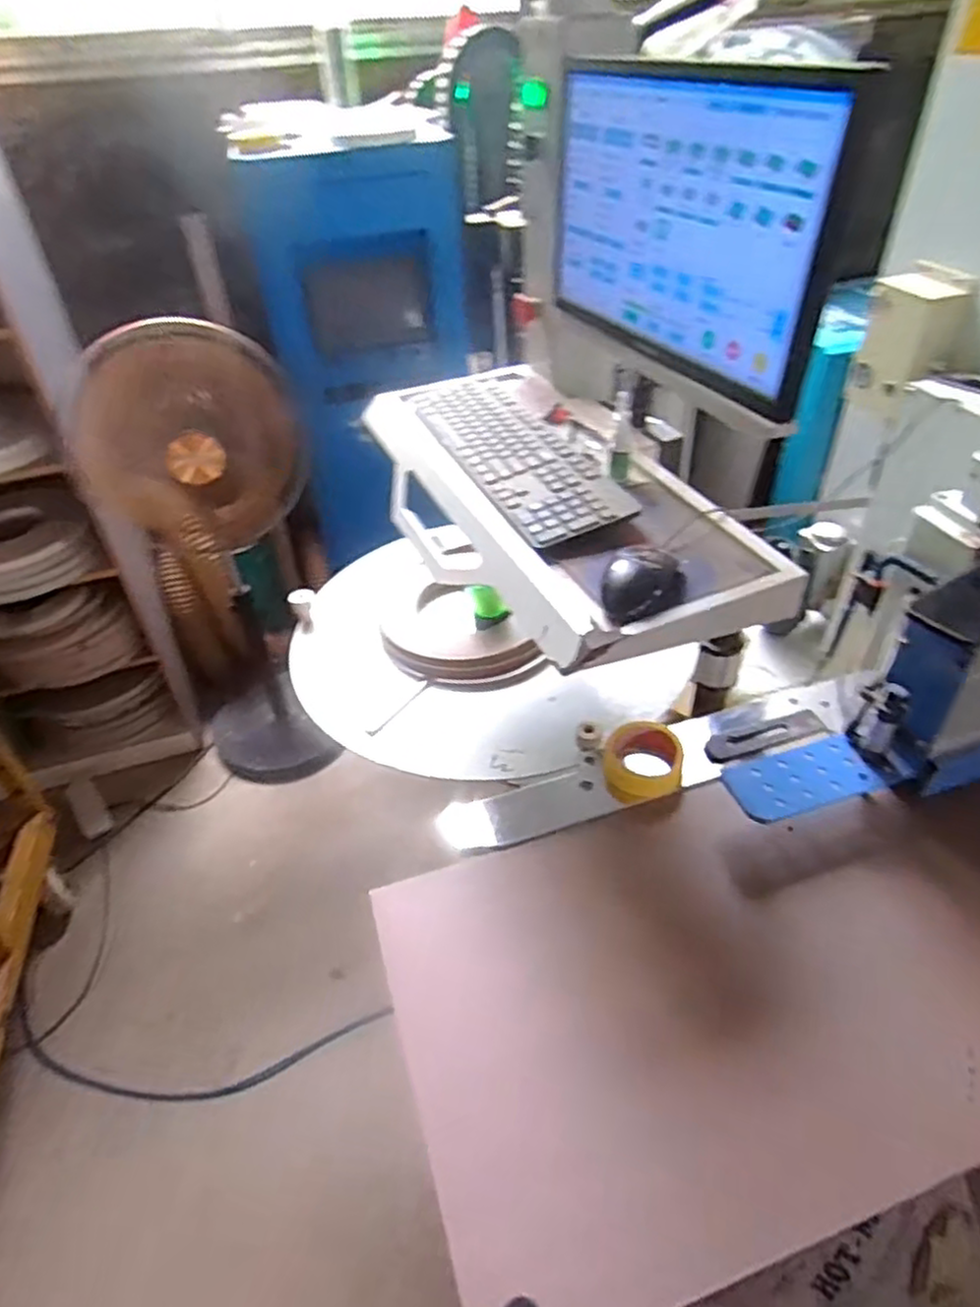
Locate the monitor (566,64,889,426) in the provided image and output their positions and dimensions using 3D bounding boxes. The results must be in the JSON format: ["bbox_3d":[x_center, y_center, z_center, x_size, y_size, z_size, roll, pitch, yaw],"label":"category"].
[{"bbox_3d":[0.181,-0.425,0.735,0.048,0.243,0.405,-17,43,-14],"label":"monitor"}]

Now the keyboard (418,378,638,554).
[{"bbox_3d":[0.028,-0.250,0.890,0.128,0.025,0.412,-18,43,-15],"label":"keyboard"}]

